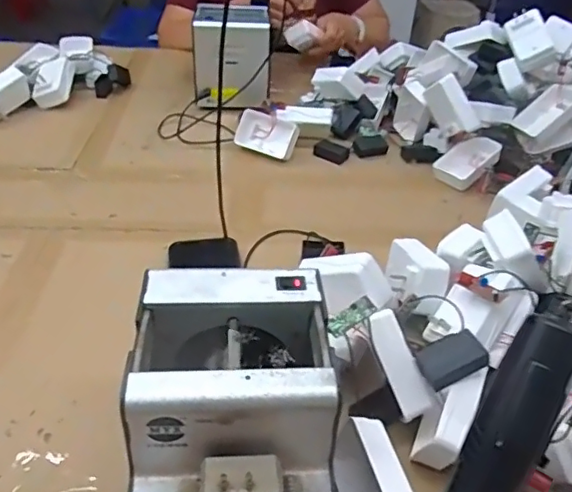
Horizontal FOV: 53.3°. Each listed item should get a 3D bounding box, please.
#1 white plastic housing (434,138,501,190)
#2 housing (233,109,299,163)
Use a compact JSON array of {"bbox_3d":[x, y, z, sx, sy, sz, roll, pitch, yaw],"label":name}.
[{"bbox_3d":[0.264,-0.120,0.822,0.091,0.023,0.063,-37,53,-13],"label":"white plastic housing"},{"bbox_3d":[-0.028,-0.167,0.855,0.095,0.058,0.026,24,5,29],"label":"housing"}]

